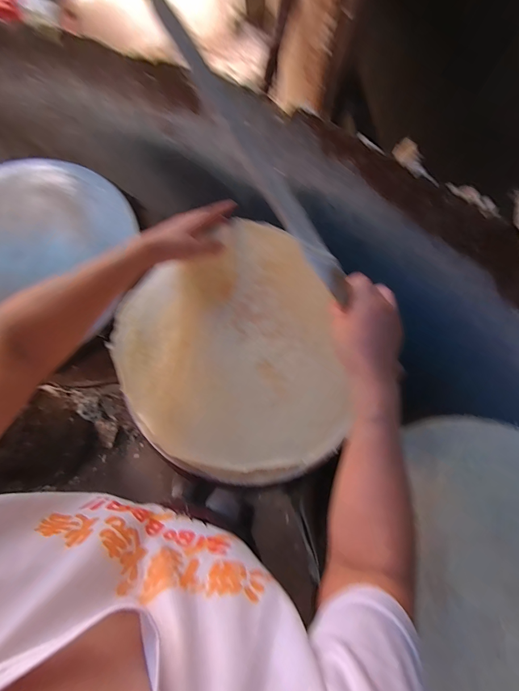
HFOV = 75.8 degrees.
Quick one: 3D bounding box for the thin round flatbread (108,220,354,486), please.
[{"bbox_3d":[-0.036,0.022,0.478,0.306,0.027,0.339,-27,82,2],"label":"thin round flatbread"}]

